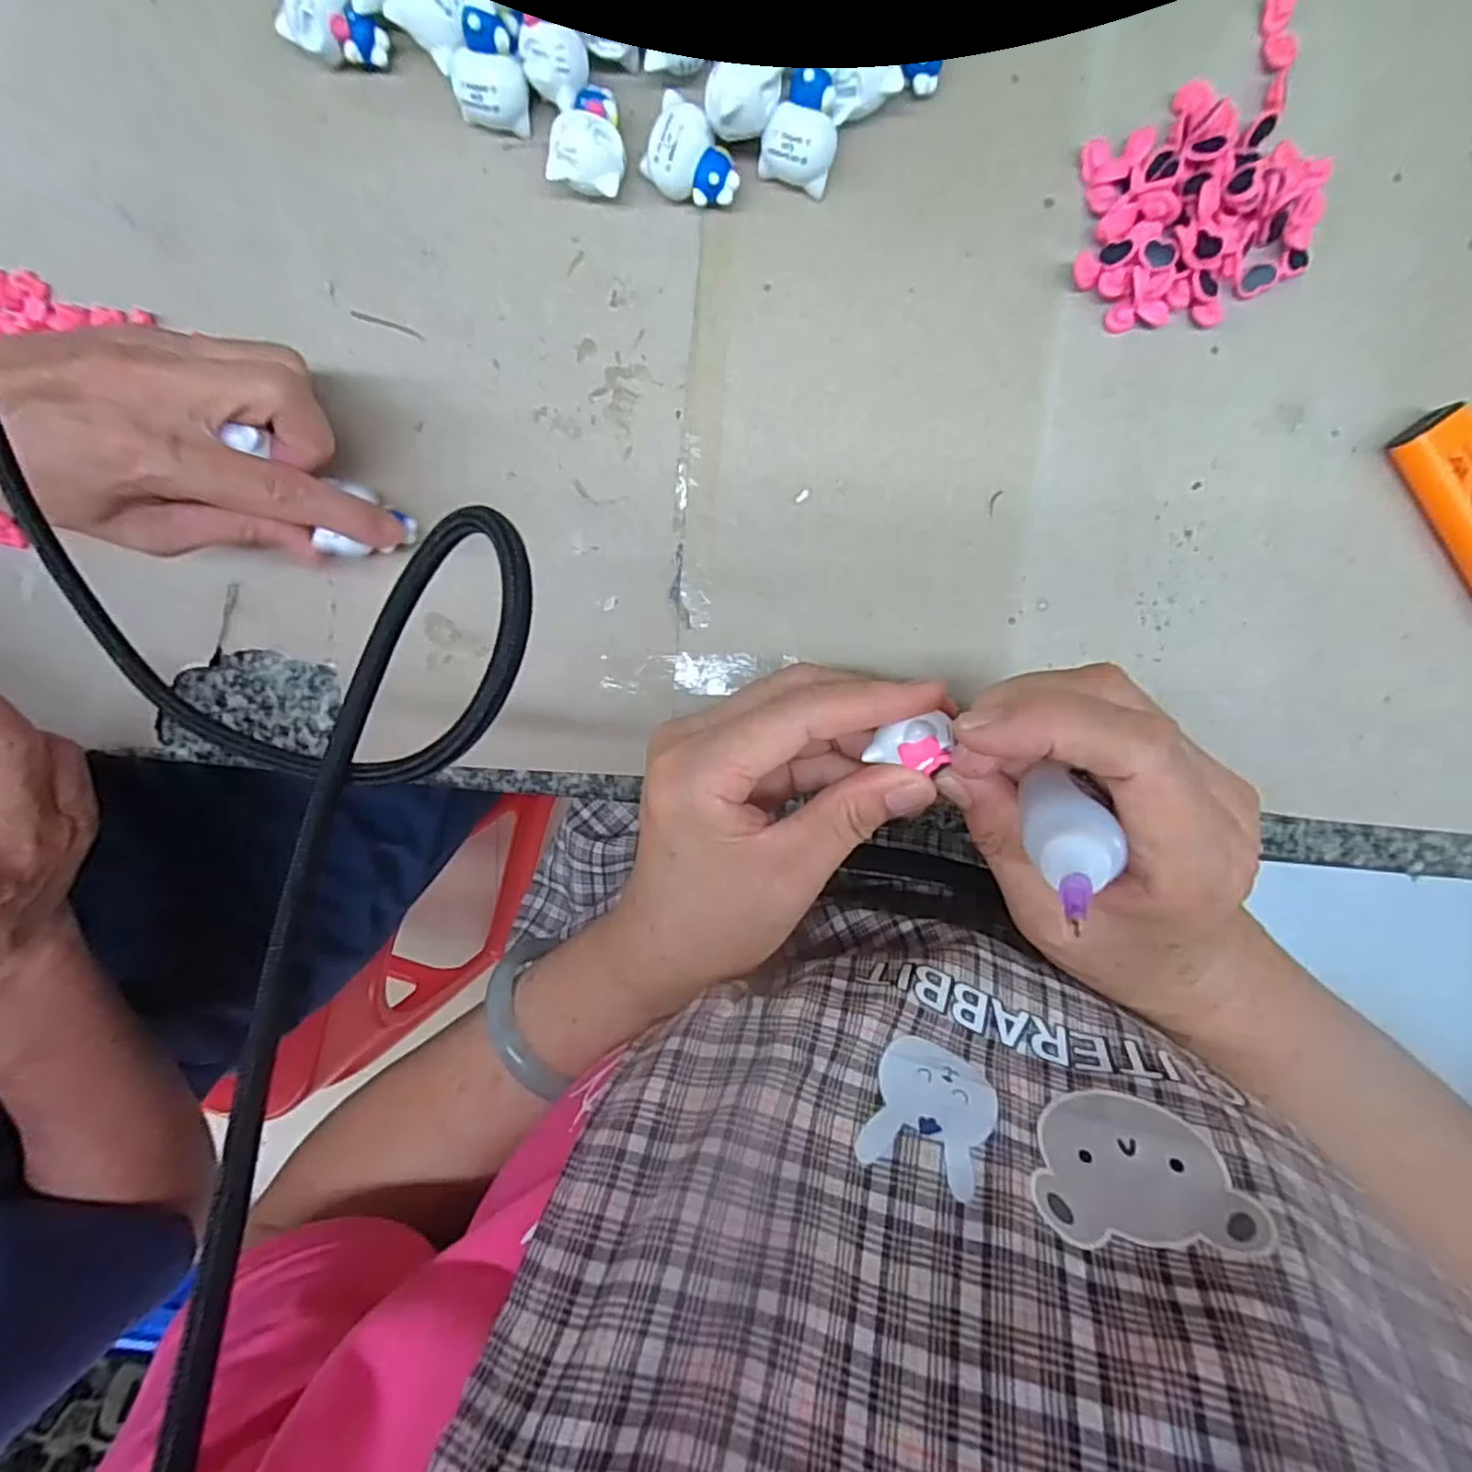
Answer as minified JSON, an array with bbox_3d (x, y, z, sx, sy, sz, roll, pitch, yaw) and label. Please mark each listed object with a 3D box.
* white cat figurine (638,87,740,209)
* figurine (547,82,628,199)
[{"bbox_3d":[-0.015,-0.198,0.235,0.031,0.023,0.021,28,99,-1],"label":"white cat figurine"},{"bbox_3d":[-0.050,-0.209,0.239,0.025,0.020,0.031,16,99,1],"label":"figurine"}]

